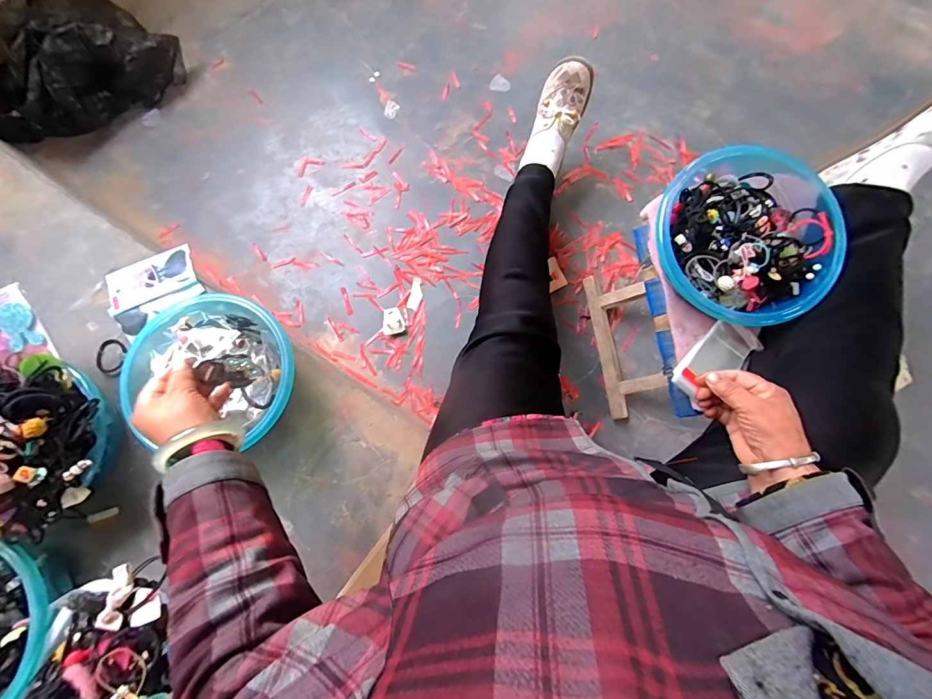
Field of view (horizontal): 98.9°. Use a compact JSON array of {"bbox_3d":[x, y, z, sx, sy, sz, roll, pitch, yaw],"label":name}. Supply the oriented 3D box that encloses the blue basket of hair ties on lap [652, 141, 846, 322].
[{"bbox_3d":[0.351,-0.141,0.508,0.214,0.065,0.216,0,78,-1],"label":"blue basket of hair ties on lap"}]

